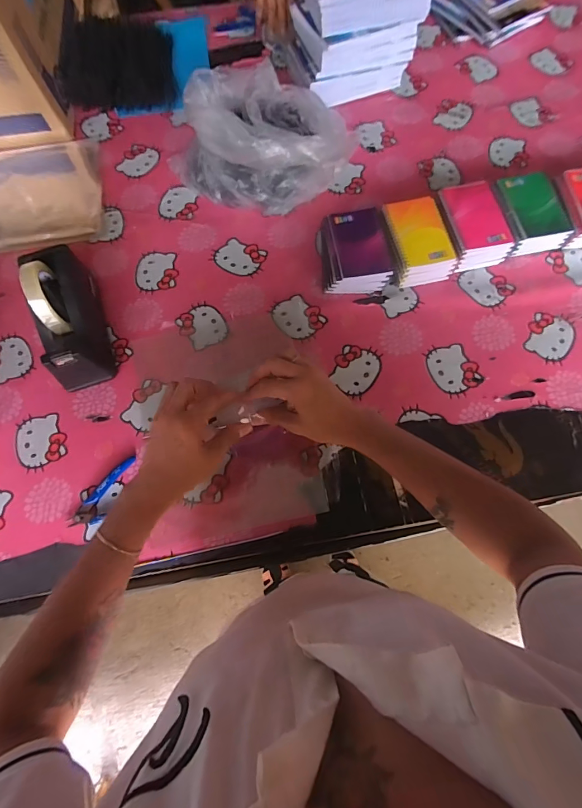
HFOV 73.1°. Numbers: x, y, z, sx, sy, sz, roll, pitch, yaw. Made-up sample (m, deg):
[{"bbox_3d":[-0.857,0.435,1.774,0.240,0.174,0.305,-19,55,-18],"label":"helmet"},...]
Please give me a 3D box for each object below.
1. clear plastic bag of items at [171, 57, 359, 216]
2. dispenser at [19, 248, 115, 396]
[{"bbox_3d":[-0.044,-0.471,0.687,0.273,0.143,0.231,25,72,9],"label":"clear plastic bag of items"},{"bbox_3d":[-0.332,-0.131,0.582,0.074,0.129,0.204,-17,70,-6],"label":"dispenser"}]

